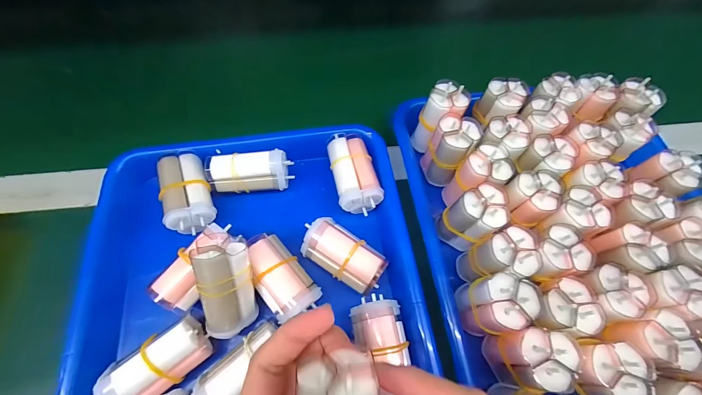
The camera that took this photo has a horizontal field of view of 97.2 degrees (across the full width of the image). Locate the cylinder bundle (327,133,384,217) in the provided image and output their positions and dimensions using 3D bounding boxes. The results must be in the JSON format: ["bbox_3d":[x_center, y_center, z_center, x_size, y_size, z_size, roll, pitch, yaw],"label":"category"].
[{"bbox_3d":[0.003,-0.018,0.281,0.037,0.037,0.073,-11,64,-7],"label":"cylinder bundle"}]

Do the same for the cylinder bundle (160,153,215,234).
[{"bbox_3d":[-0.138,-0.005,0.261,0.034,0.026,0.066,-20,66,-11],"label":"cylinder bundle"}]

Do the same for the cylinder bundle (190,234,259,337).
[{"bbox_3d":[-0.085,0.059,0.213,0.032,0.026,0.074,-5,108,-4],"label":"cylinder bundle"}]

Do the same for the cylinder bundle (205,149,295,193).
[{"bbox_3d":[-0.088,-0.021,0.275,0.068,0.035,0.030,-7,64,-5],"label":"cylinder bundle"}]

